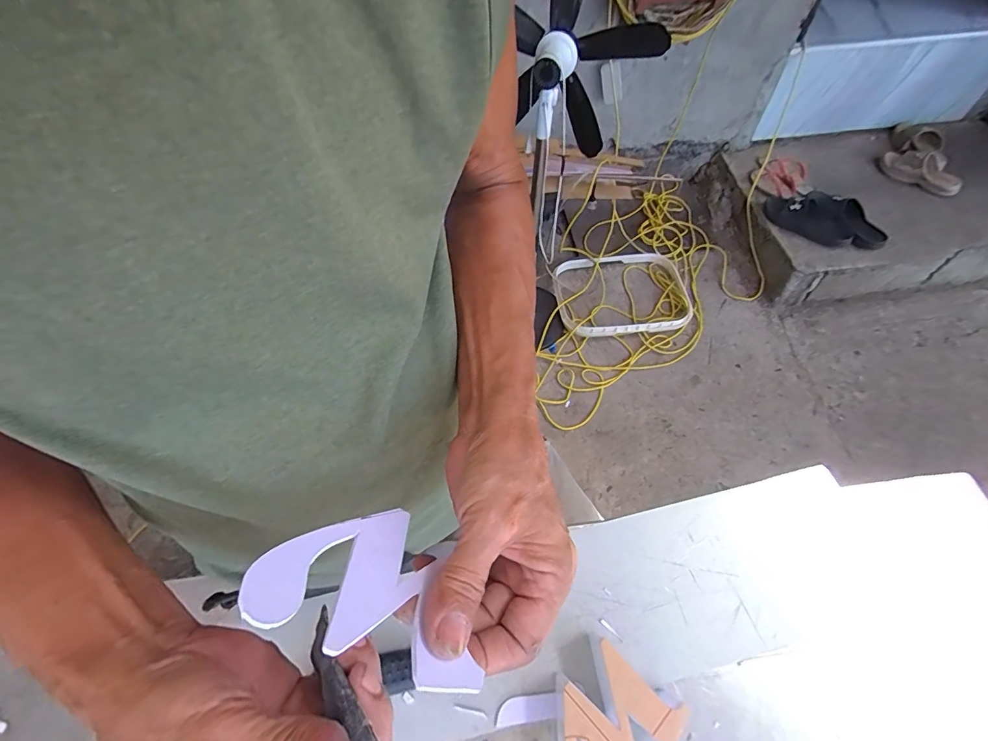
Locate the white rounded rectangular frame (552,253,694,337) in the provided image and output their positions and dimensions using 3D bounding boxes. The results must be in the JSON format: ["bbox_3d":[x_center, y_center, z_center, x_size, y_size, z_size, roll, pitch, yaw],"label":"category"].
[{"bbox_3d":[0.442,-0.273,1.523,0.442,0.052,0.355,-6,58,-2],"label":"white rounded rectangular frame"}]

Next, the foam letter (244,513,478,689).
[{"bbox_3d":[-0.054,0.100,0.214,0.106,0.004,0.080,28,23,-10],"label":"foam letter"}]

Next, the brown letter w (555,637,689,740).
[{"bbox_3d":[0.087,0.283,0.351,0.109,0.051,0.085,-40,65,-19],"label":"brown letter w"}]

